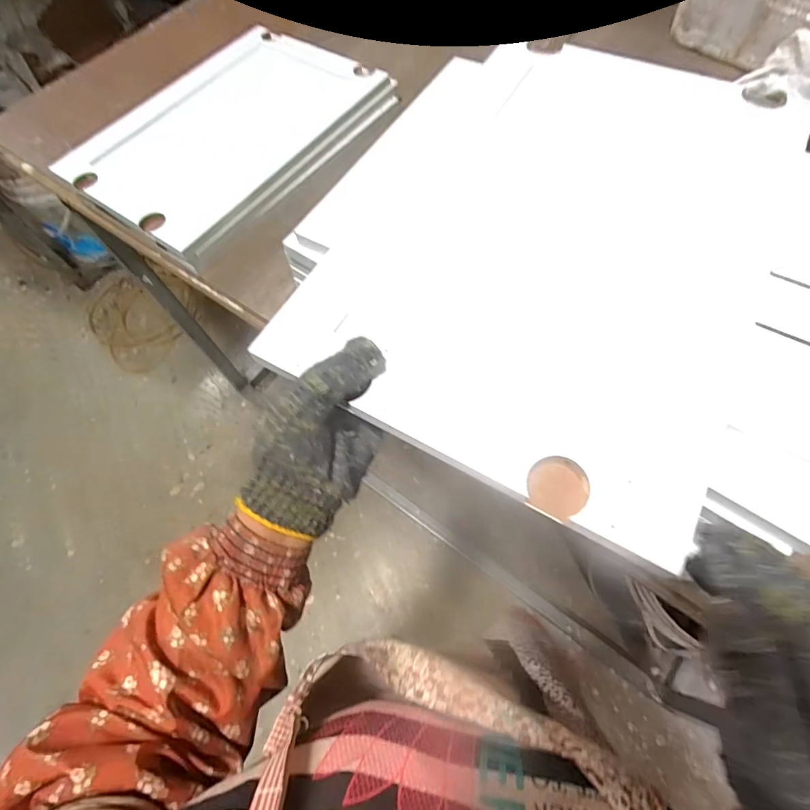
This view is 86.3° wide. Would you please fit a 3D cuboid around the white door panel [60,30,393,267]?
[{"bbox_3d":[-0.242,-0.395,0.624,0.286,0.025,0.421,33,70,16],"label":"white door panel"}]

